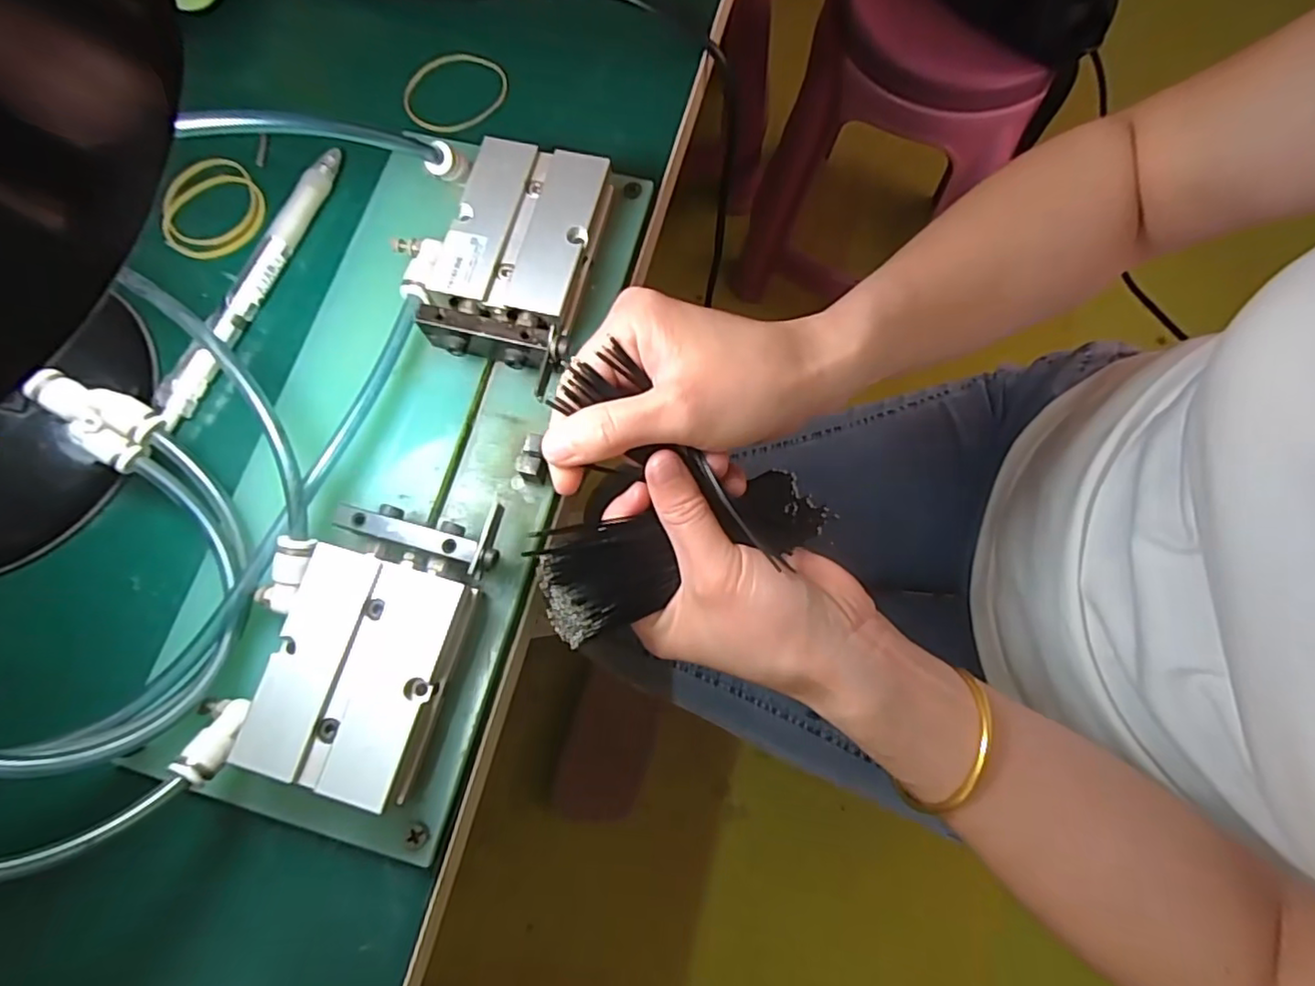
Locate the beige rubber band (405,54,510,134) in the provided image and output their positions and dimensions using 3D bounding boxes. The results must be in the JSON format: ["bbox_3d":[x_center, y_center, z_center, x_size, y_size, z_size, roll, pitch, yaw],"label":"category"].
[{"bbox_3d":[-0.098,-0.195,0.303,0.050,0.004,0.043,-28,76,-2],"label":"beige rubber band"}]

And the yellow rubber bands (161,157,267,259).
[{"bbox_3d":[-0.205,-0.130,0.286,0.047,0.007,0.046,0,75,0],"label":"yellow rubber bands"}]

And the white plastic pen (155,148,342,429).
[{"bbox_3d":[-0.174,-0.092,0.269,0.013,0.008,0.140,20,76,5],"label":"white plastic pen"}]

